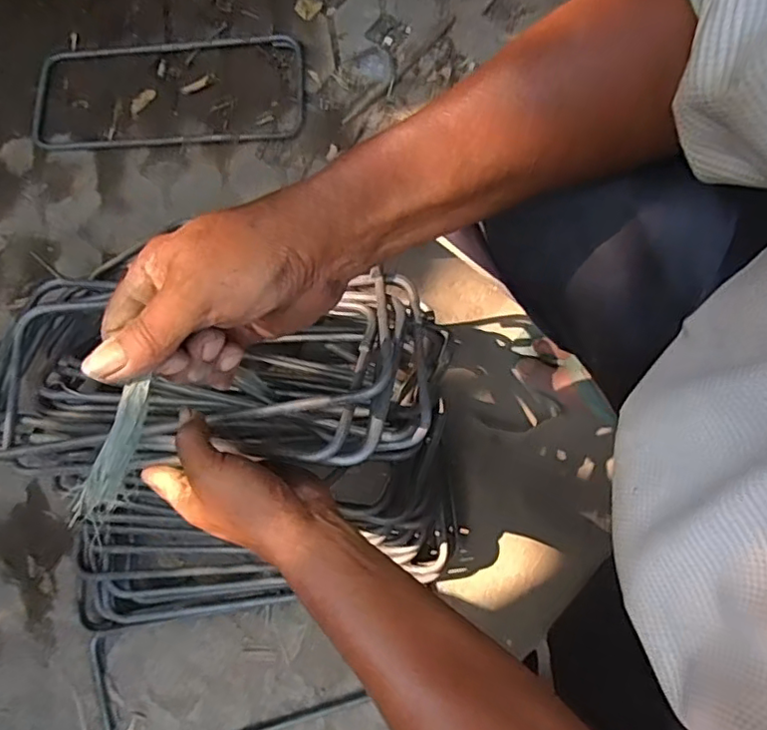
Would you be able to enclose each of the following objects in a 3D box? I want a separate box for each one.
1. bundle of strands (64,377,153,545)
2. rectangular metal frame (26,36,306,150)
[{"bbox_3d":[-0.123,0.040,0.275,0.017,0.010,0.068,12,69,4],"label":"bundle of strands"},{"bbox_3d":[-0.273,-0.350,0.759,0.341,0.019,0.145,-3,74,0],"label":"rectangular metal frame"}]

